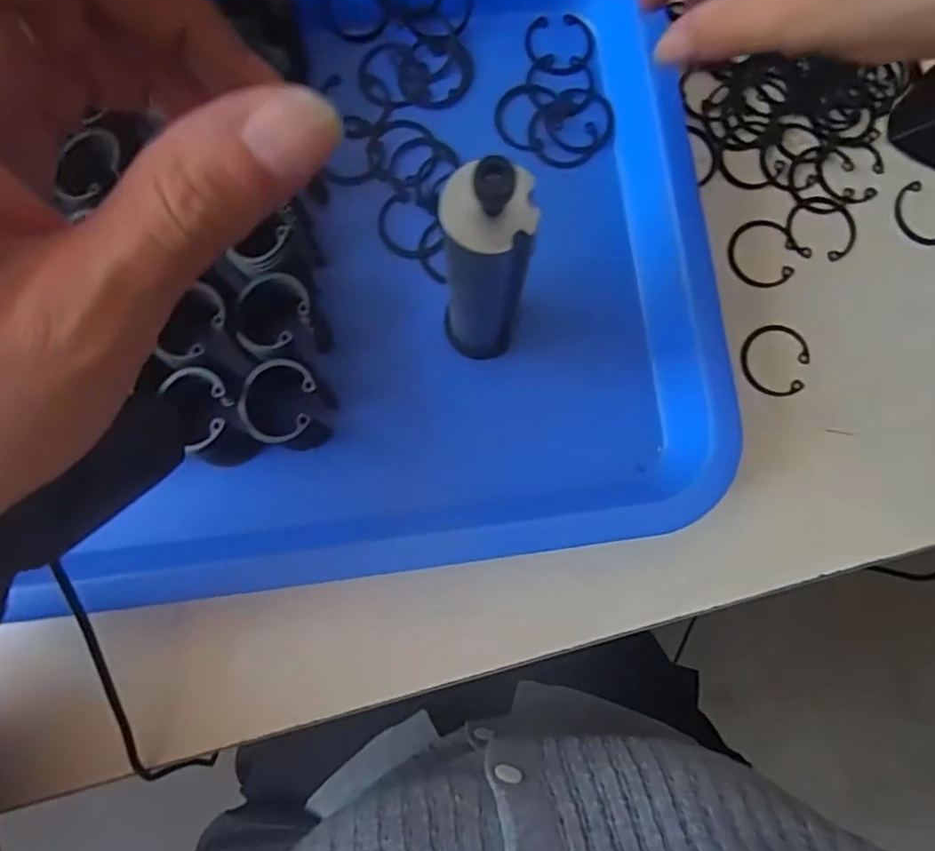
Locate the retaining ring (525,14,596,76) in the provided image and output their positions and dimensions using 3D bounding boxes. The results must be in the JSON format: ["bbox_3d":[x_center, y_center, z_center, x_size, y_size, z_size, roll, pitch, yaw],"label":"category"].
[{"bbox_3d":[0.049,-0.202,0.330,0.036,0.004,0.033,0,83,-2],"label":"retaining ring"}]

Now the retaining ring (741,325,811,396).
[{"bbox_3d":[0.156,-0.033,0.314,0.035,0.004,0.036,0,84,-2],"label":"retaining ring"}]

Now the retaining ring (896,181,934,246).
[{"bbox_3d":[0.243,-0.111,0.326,0.037,0.004,0.033,6,84,-2],"label":"retaining ring"}]

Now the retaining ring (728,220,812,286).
[{"bbox_3d":[0.153,-0.089,0.322,0.039,0.004,0.035,-38,87,-6],"label":"retaining ring"}]

